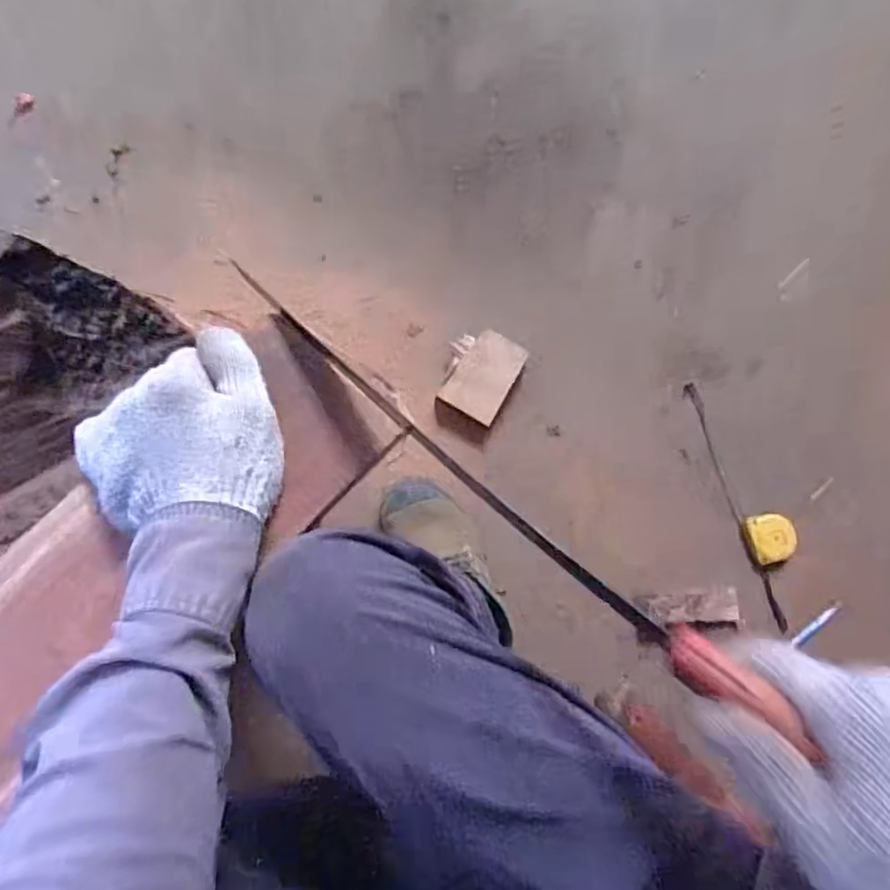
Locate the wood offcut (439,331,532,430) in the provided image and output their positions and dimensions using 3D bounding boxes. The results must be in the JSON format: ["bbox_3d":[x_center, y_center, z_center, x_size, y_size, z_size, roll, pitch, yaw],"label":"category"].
[{"bbox_3d":[0.050,-0.085,0.792,0.076,0.026,0.110,31,87,2],"label":"wood offcut"}]

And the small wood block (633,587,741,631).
[{"bbox_3d":[0.308,0.204,0.776,0.134,0.018,0.040,2,90,-16],"label":"small wood block"}]

